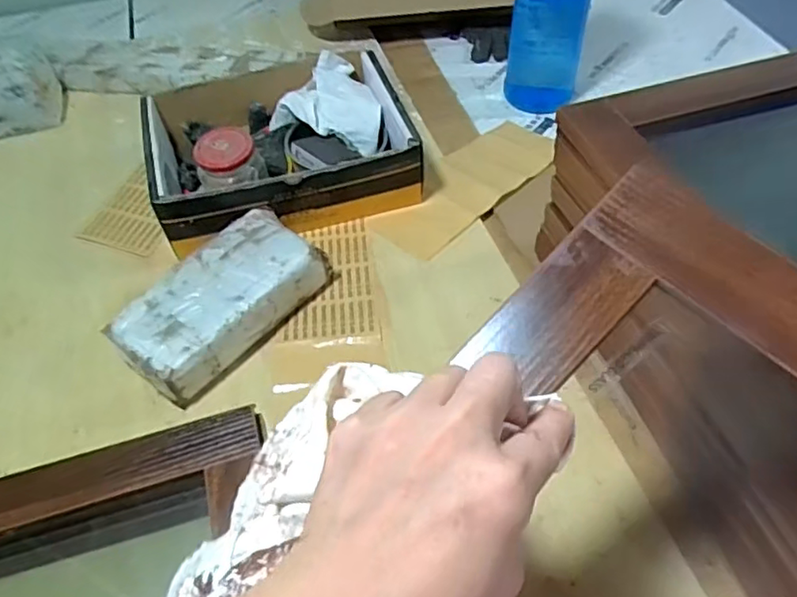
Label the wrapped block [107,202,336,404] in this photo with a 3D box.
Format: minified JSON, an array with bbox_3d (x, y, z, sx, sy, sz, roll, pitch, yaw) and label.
[{"bbox_3d":[-0.179,0.004,0.634,0.104,0.063,0.212,30,59,25],"label":"wrapped block"}]

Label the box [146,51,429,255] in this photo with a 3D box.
[{"bbox_3d":[-0.137,-0.194,0.764,0.318,0.113,0.233,-16,52,-9],"label":"box"}]

